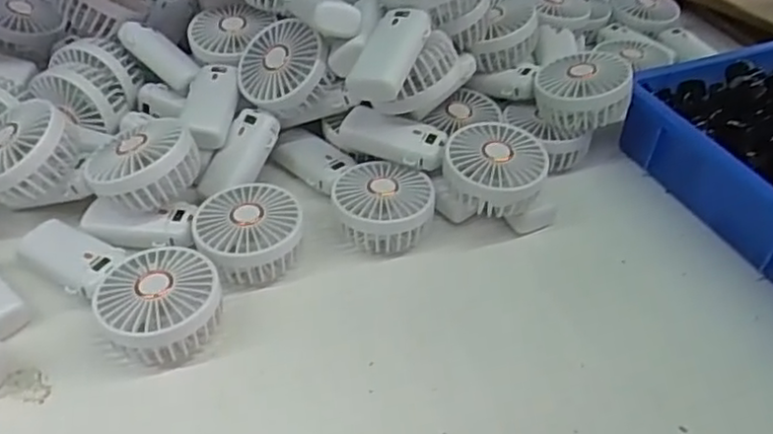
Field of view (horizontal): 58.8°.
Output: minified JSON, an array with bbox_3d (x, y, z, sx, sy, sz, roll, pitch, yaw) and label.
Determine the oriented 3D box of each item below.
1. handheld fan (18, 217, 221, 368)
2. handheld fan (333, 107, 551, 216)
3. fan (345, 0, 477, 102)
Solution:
[{"bbox_3d":[-0.200,0.042,0.524,0.182,0.042,0.088,34,51,29],"label":"handheld fan"},{"bbox_3d":[0.051,-0.059,0.605,0.185,0.037,0.083,25,47,21],"label":"handheld fan"},{"bbox_3d":[0.015,-0.167,0.598,0.090,0.049,0.182,20,65,31],"label":"fan"}]

